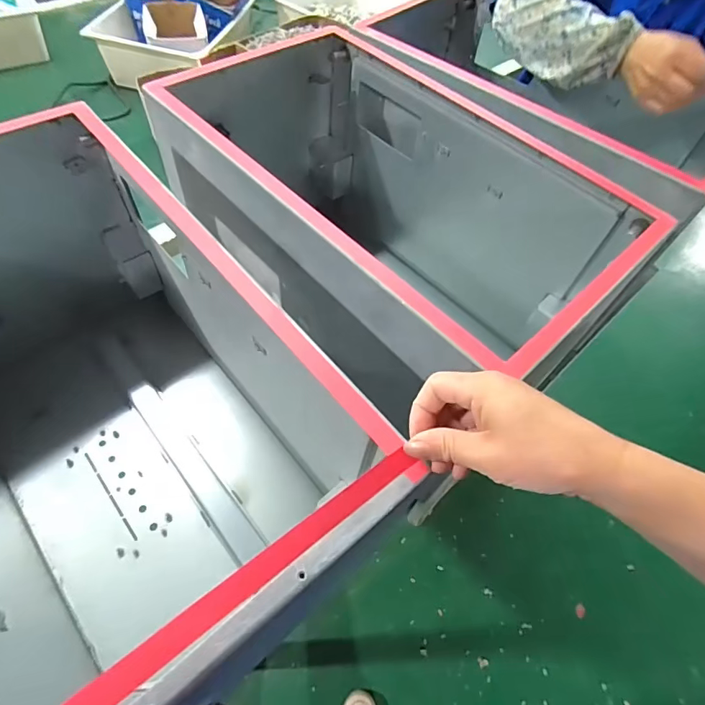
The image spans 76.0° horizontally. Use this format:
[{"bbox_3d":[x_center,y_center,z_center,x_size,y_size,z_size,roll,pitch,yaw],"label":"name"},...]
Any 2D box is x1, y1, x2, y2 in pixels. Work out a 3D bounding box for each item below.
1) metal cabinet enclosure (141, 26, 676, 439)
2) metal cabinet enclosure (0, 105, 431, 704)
[{"bbox_3d":[0.034,-0.152,0.629,0.346,0.309,0.550,-38,67,-25],"label":"metal cabinet enclosure"},{"bbox_3d":[-0.254,0.055,0.458,0.351,0.336,0.545,-35,66,-24],"label":"metal cabinet enclosure"}]

